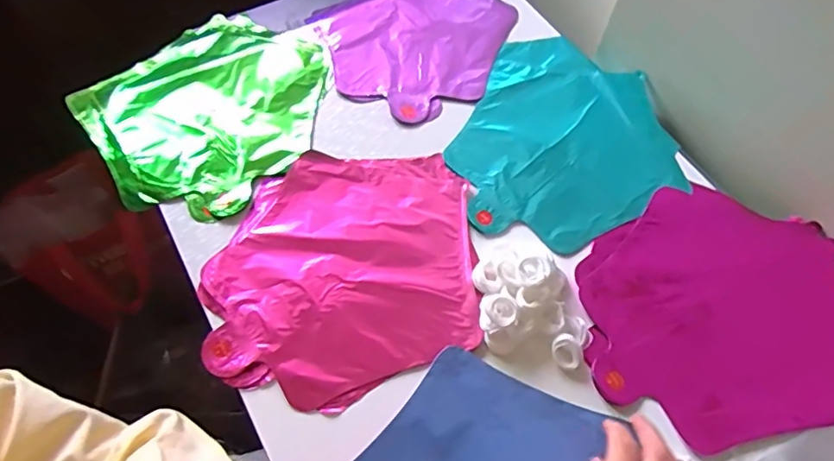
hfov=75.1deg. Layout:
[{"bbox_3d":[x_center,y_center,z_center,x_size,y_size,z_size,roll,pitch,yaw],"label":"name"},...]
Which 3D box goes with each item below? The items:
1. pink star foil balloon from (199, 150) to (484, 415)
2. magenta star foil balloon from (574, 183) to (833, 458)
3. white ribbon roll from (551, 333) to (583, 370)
[{"bbox_3d":[-0.063,0.031,0.480,0.223,0.010,0.235,2,61,-2],"label":"pink star foil balloon"},{"bbox_3d":[0.260,0.062,0.468,0.226,0.018,0.231,3,61,-1],"label":"magenta star foil balloon"},{"bbox_3d":[0.123,0.099,0.442,0.022,0.015,0.026,-37,68,-20],"label":"white ribbon roll"}]

